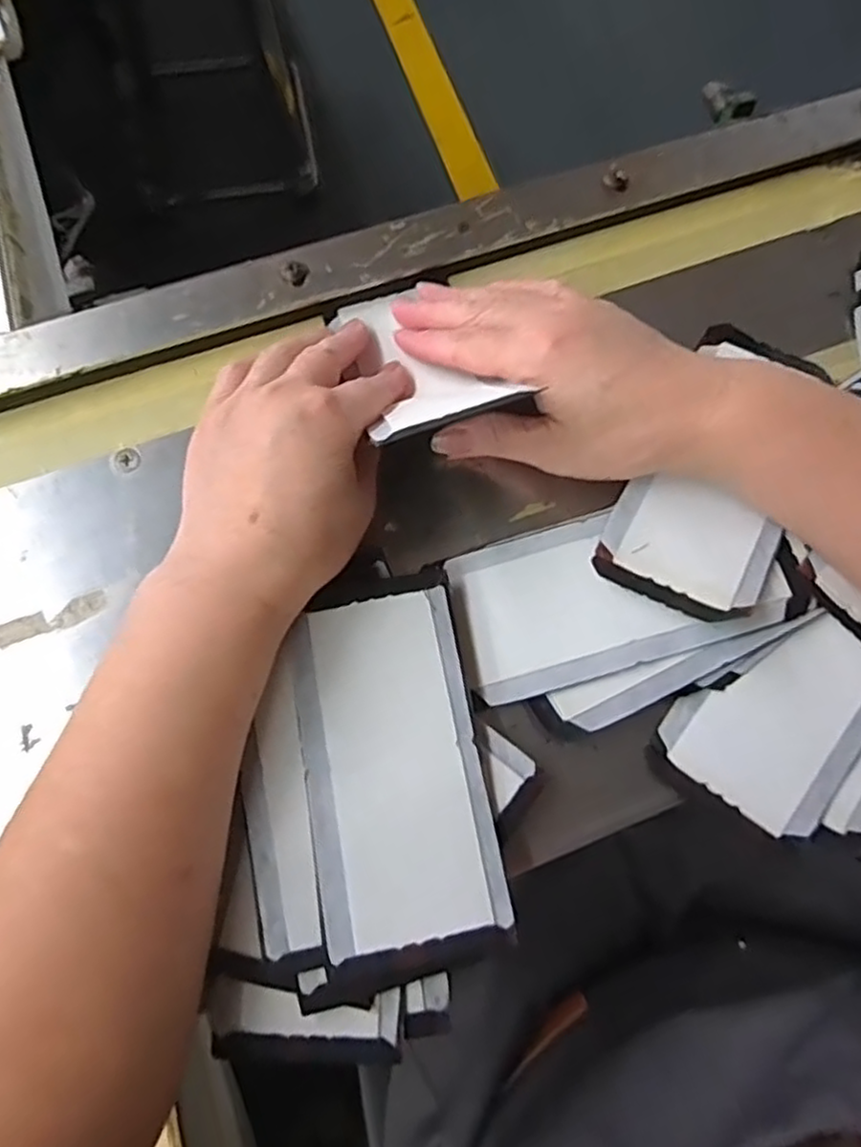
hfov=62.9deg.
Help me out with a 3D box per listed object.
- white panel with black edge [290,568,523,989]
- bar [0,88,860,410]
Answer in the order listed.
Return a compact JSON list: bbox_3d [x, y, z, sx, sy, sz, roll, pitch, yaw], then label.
[{"bbox_3d":[-0.015,0.072,0.279,0.067,0.007,0.143,-10,73,-5],"label":"white panel with black edge"},{"bbox_3d":[0.014,-0.181,0.372,0.565,0.015,0.040,-21,75,-8],"label":"bar"}]

